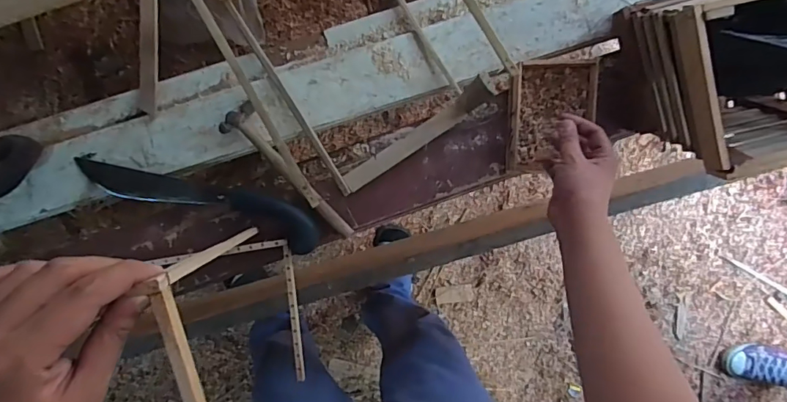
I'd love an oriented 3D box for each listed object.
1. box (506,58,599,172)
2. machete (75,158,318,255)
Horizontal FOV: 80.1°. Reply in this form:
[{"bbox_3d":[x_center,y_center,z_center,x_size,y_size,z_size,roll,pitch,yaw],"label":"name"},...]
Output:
[{"bbox_3d":[0.229,-0.123,0.678,0.120,0.028,0.159,0,96,-2],"label":"box"},{"bbox_3d":[-0.287,-0.004,0.682,0.368,0.035,0.070,17,96,-4],"label":"machete"}]

